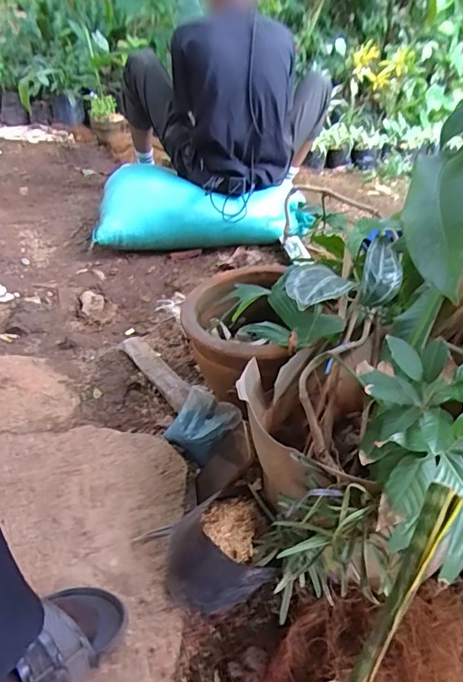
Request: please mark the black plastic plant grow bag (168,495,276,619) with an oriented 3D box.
[{"bbox_3d":[-0.020,0.289,0.654,0.136,0.114,0.128,-2,39,-10],"label":"black plastic plant grow bag"}]

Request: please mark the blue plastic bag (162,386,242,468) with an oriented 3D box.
[{"bbox_3d":[-0.060,0.157,0.902,0.127,0.035,0.123,29,64,30],"label":"blue plastic bag"}]

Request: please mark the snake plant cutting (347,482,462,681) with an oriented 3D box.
[{"bbox_3d":[0.123,0.204,0.357,0.020,0.009,0.201,26,87,26],"label":"snake plant cutting"}]

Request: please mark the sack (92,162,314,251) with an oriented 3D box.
[{"bbox_3d":[-0.109,-0.481,1.708,0.728,0.208,0.344,-2,39,-11],"label":"sack"}]

